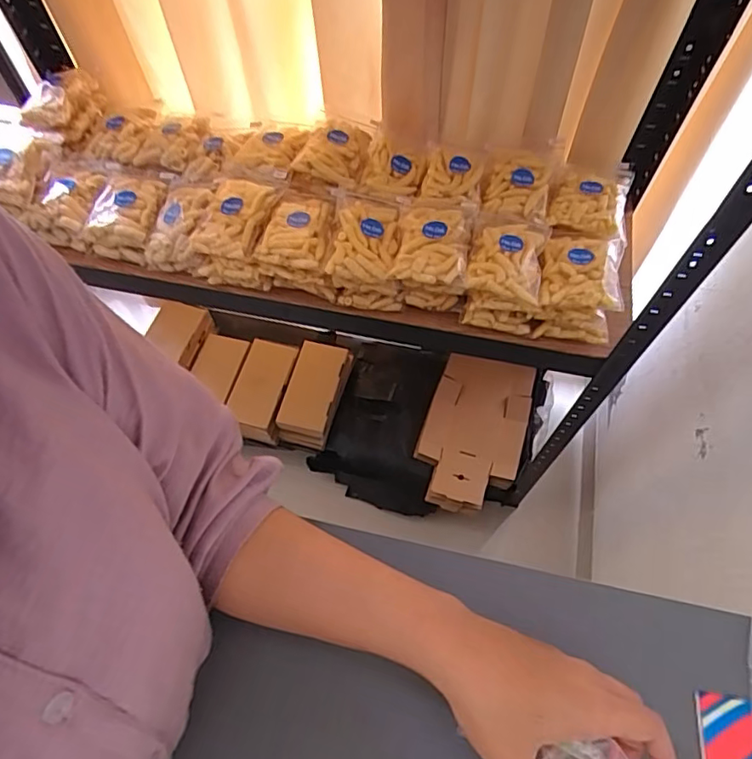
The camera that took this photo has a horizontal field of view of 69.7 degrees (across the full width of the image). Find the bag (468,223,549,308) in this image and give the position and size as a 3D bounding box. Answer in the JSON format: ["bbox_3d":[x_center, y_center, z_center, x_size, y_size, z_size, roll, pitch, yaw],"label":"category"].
[{"bbox_3d":[0.157,-0.154,0.635,0.084,0.025,0.123,12,62,8],"label":"bag"}]

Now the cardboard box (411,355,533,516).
[{"bbox_3d":[0.214,0.098,1.167,0.211,0.045,0.351,14,68,13],"label":"cardboard box"}]

